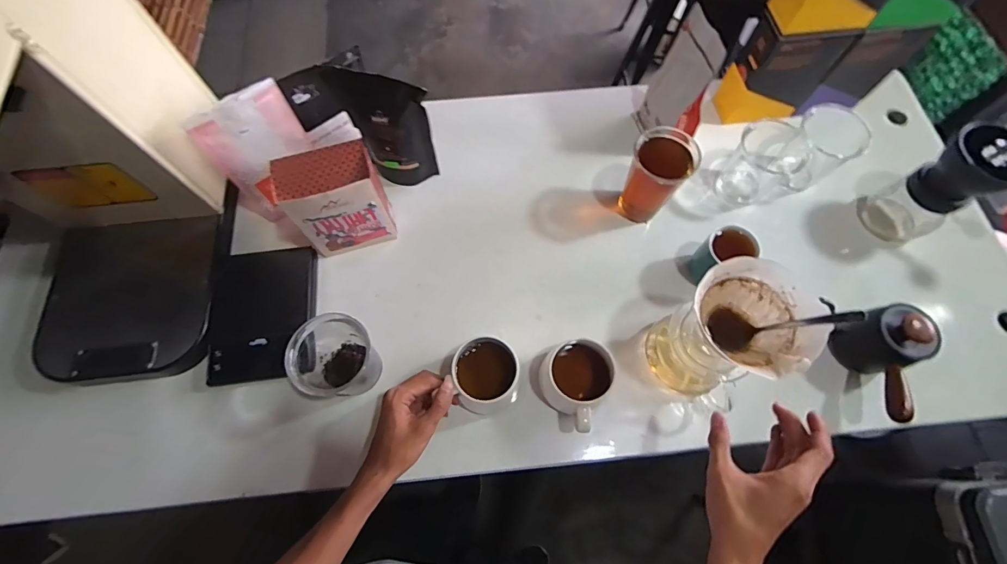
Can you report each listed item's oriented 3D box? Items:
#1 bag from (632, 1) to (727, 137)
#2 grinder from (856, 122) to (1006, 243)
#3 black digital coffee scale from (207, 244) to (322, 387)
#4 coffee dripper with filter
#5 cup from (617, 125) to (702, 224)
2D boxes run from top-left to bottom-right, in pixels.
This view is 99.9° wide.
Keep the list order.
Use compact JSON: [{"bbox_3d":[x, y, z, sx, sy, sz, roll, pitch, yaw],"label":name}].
[{"bbox_3d":[0.262,-0.290,0.635,0.046,0.194,0.100,-25,71,-10],"label":"bag"},{"bbox_3d":[0.631,-0.119,0.568,0.156,0.193,0.080,13,69,5],"label":"grinder"},{"bbox_3d":[-0.330,0.042,0.586,0.126,0.022,0.183,-3,69,-1],"label":"black digital coffee scale"},{"bbox_3d":[0.257,0.037,0.444,0.101,0.088,0.114,-28,71,-11],"label":"coffee dripper with filter"},{"bbox_3d":[0.213,-0.146,0.604,0.081,0.129,0.074,0,69,0],"label":"cup"}]

